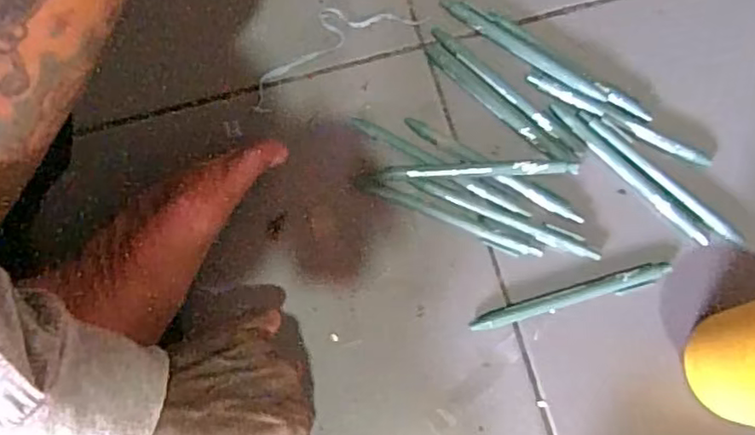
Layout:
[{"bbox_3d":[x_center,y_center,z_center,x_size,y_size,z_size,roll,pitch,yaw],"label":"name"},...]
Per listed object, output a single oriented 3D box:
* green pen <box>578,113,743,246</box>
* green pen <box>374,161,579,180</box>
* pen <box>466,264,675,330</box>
[{"bbox_3d":[0.205,-0.029,0.465,0.142,0.008,0.011,41,81,10],"label":"green pen"},{"bbox_3d":[0.072,-0.034,0.459,0.141,0.013,0.010,-1,76,1],"label":"green pen"},{"bbox_3d":[0.135,0.055,0.444,0.143,0.010,0.013,-16,76,-2],"label":"pen"}]

